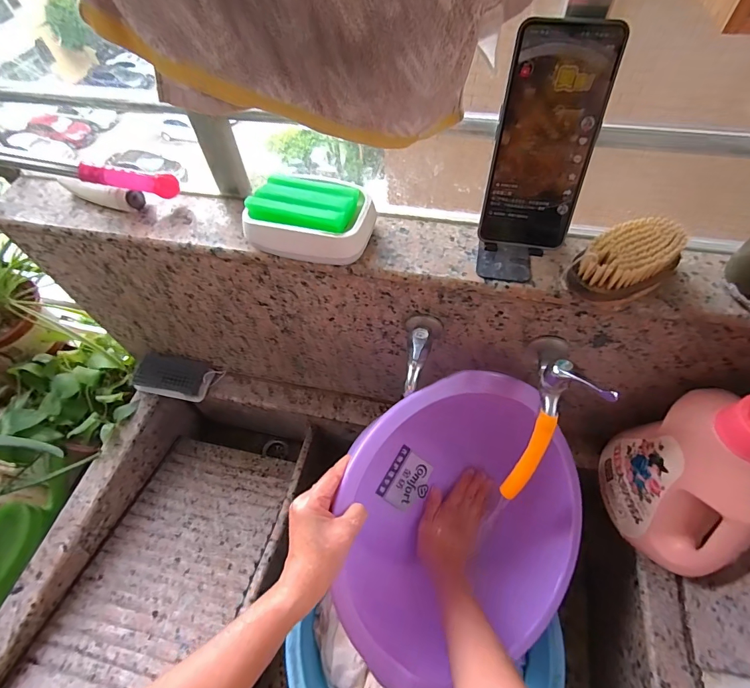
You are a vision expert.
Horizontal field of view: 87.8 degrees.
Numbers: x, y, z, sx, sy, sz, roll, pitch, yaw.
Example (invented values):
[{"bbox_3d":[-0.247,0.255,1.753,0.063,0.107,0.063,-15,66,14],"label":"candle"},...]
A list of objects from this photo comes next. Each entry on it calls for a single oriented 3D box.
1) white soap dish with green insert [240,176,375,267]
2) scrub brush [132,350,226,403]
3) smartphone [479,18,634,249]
[{"bbox_3d":[-0.069,-0.132,0.413,0.131,0.054,0.086,11,57,10],"label":"white soap dish with green insert"},{"bbox_3d":[-0.363,0.062,0.713,0.137,0.036,0.074,10,57,9],"label":"scrub brush"},{"bbox_3d":[0.139,-0.162,0.321,0.076,0.162,0.004,10,30,9],"label":"smartphone"}]

